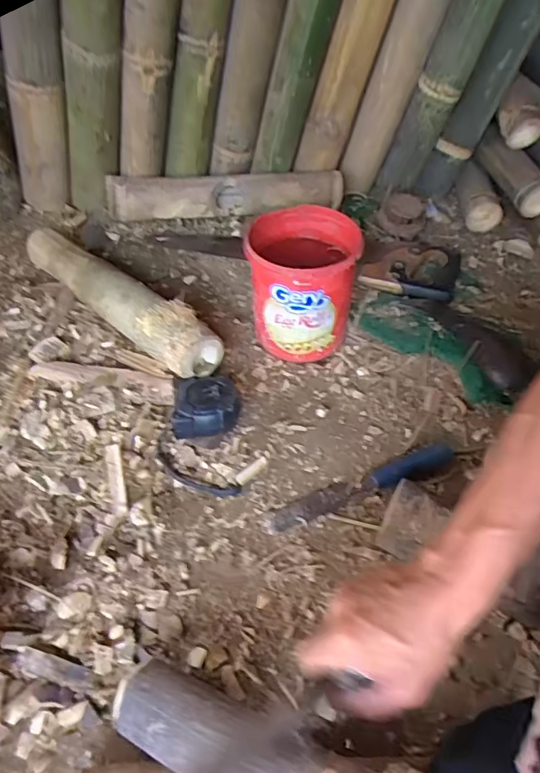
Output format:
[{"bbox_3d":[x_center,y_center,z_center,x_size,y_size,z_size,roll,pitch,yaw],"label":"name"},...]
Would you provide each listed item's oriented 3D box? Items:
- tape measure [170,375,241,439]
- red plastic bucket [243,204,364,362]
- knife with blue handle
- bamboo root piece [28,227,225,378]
[{"bbox_3d":[-0.078,0.022,0.628,0.080,0.046,0.088,-1,50,-4],"label":"tape measure"},{"bbox_3d":[0.040,-0.133,0.689,0.133,0.165,0.136,2,50,-2],"label":"red plastic bucket"},{"bbox_3d":[0.108,0.107,0.577,0.233,0.025,0.031,-16,53,-16],"label":"knife with blue handle"},{"bbox_3d":[-0.217,-0.123,0.725,0.361,0.073,0.066,34,57,23],"label":"bamboo root piece"}]

